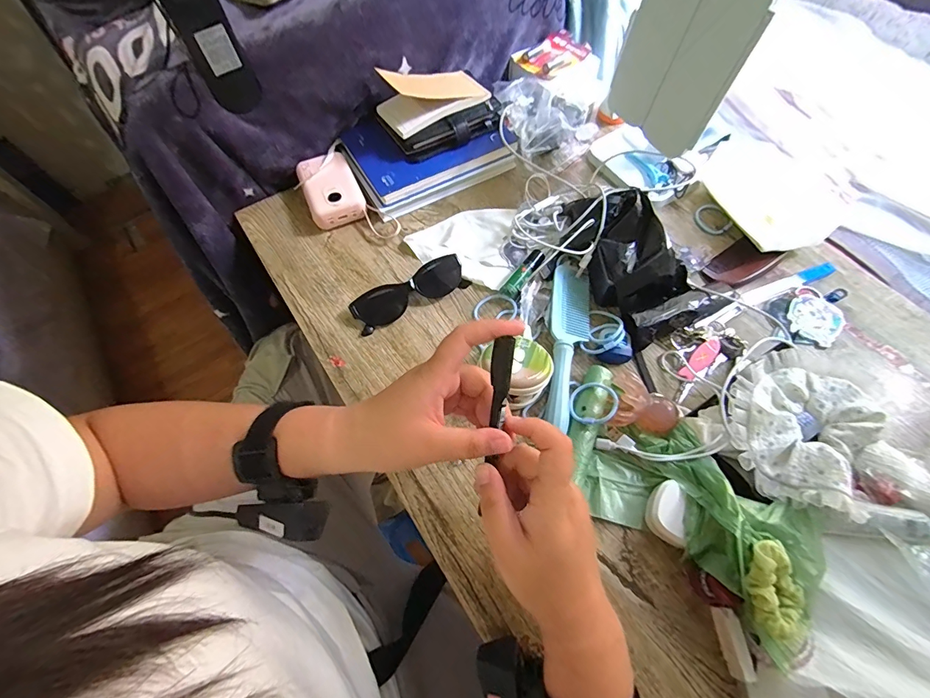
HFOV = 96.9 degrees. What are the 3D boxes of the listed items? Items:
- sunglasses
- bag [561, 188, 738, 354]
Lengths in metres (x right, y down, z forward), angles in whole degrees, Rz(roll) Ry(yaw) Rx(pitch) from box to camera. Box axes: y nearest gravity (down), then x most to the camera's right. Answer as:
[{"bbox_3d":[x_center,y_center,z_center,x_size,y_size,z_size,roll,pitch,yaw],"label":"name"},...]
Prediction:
[{"bbox_3d":[-0.064,-0.066,0.482,0.138,0.027,0.038,-27,65,-12],"label":"sunglasses"},{"bbox_3d":[0.204,-0.106,0.469,0.135,0.071,0.174,-25,65,-11],"label":"bag"}]

